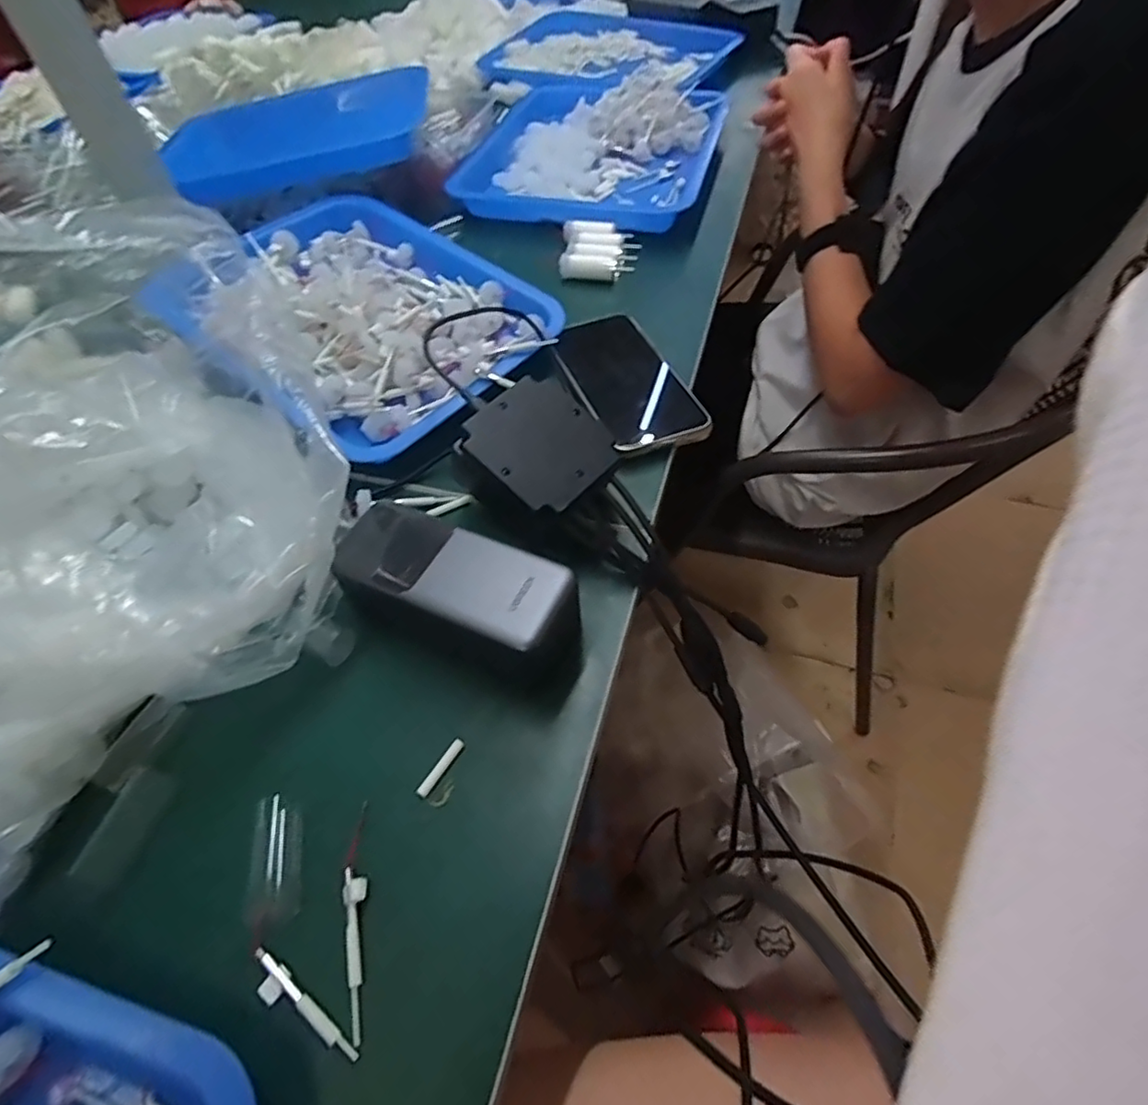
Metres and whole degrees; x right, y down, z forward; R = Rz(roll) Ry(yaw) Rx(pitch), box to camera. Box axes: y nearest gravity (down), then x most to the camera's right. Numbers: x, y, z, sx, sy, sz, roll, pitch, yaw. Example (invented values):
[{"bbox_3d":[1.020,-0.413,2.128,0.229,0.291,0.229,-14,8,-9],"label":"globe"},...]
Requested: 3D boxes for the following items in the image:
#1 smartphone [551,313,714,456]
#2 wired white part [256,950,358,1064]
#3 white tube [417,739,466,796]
[{"bbox_3d":[0.039,-0.136,0.465,0.080,0.013,0.157,-21,56,-15],"label":"smartphone"},{"bbox_3d":[-0.111,0.187,0.249,0.059,0.009,0.011,30,62,23],"label":"wired white part"},{"bbox_3d":[-0.066,0.106,0.302,0.006,0.004,0.031,27,61,21],"label":"white tube"}]

